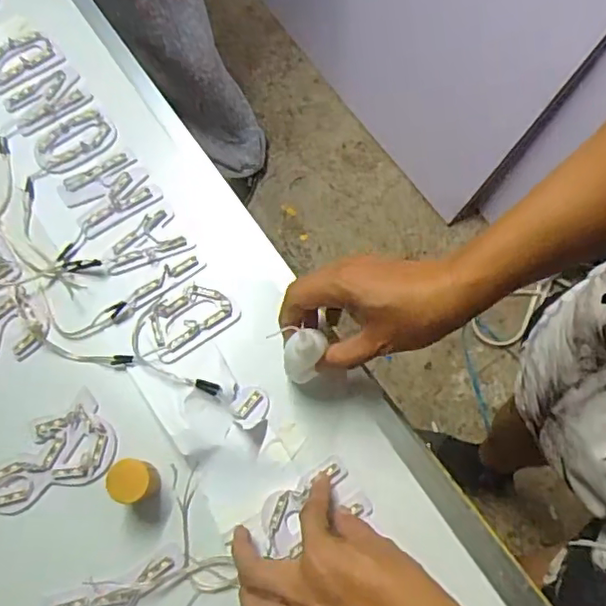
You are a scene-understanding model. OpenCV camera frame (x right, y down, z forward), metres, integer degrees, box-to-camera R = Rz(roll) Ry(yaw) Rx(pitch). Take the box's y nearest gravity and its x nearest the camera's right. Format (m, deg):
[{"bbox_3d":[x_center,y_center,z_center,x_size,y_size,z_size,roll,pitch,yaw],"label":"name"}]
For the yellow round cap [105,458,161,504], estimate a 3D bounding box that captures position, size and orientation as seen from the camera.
[{"bbox_3d":[-0.135,0.143,0.474,0.033,0.038,0.032,0,72,0],"label":"yellow round cap"}]

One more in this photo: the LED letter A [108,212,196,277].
[{"bbox_3d":[-0.151,-0.059,0.563,0.079,0.007,0.048,-21,73,-6],"label":"LED letter A"}]

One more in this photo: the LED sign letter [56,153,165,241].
[{"bbox_3d":[-0.193,-0.109,0.585,0.079,0.004,0.071,-30,74,-9],"label":"LED sign letter"}]

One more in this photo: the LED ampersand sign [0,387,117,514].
[{"bbox_3d":[-0.213,0.133,0.498,0.110,0.004,0.069,-37,75,-11],"label":"LED ampersand sign"}]

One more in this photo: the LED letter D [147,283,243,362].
[{"bbox_3d":[-0.101,0.013,0.539,0.079,0.006,0.056,-28,74,-8],"label":"LED letter D"}]

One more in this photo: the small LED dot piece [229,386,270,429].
[{"bbox_3d":[-0.046,0.088,0.507,0.032,0.011,0.035,0,72,0],"label":"small LED dot piece"}]

